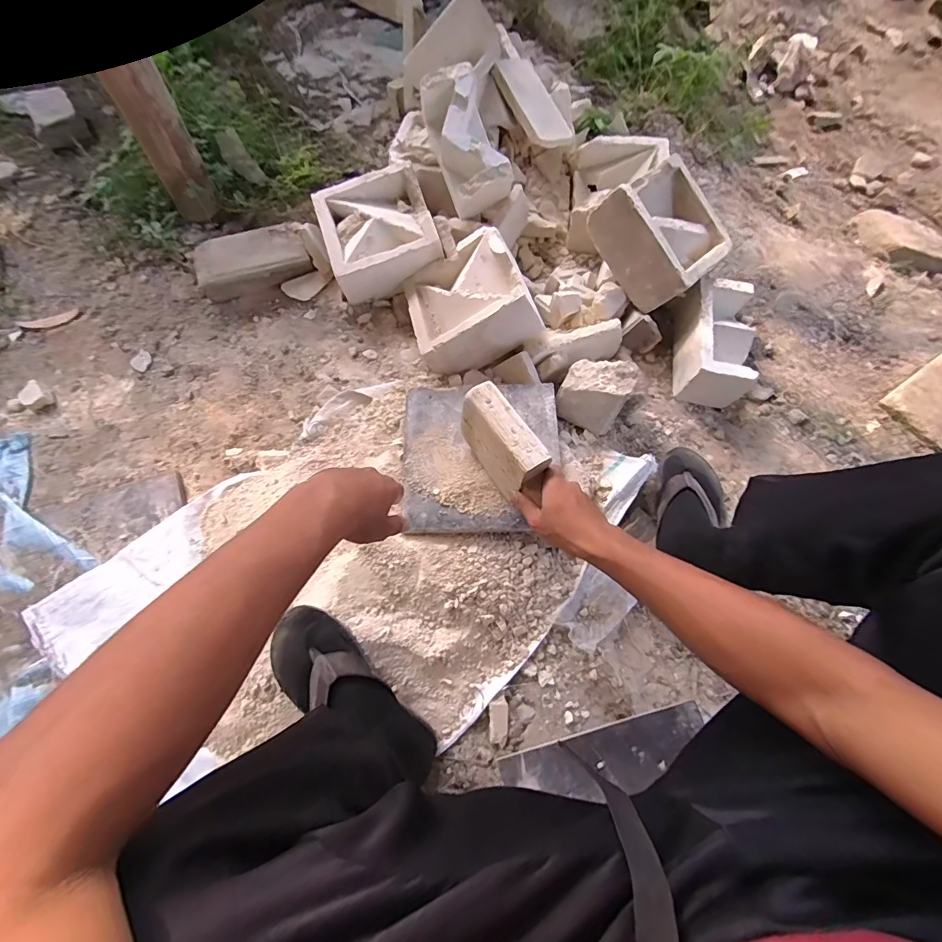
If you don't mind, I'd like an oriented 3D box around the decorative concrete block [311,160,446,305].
[{"bbox_3d":[-0.176,-0.451,0.844,0.198,0.084,0.201,-18,72,-7],"label":"decorative concrete block"}]

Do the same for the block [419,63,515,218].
[{"bbox_3d":[-0.006,-0.591,0.815,0.102,0.110,0.211,-25,96,-10],"label":"block"}]

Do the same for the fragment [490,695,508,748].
[{"bbox_3d":[0.039,0.348,0.620,0.025,0.015,0.062,-1,71,-2],"label":"fragment"}]

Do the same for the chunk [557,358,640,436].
[{"bbox_3d":[0.208,-0.131,0.765,0.103,0.099,0.099,24,72,7],"label":"chunk"}]

